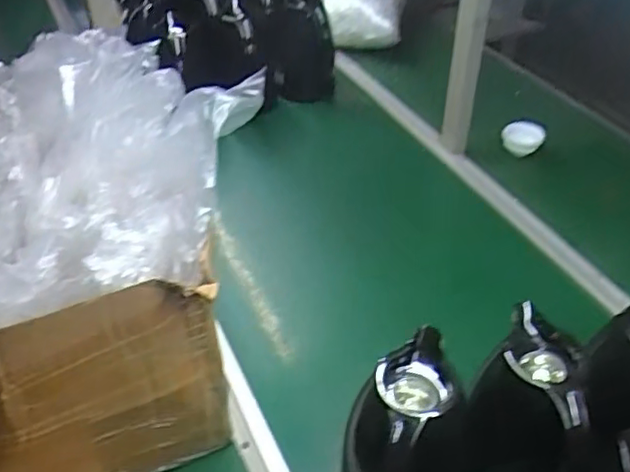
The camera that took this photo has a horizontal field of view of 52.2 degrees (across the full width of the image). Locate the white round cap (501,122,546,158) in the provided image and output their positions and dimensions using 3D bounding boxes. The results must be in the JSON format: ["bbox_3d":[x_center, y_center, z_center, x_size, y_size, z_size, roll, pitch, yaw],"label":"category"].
[{"bbox_3d":[0.383,-0.178,1.185,0.075,0.059,0.031,8,41,8],"label":"white round cap"}]

